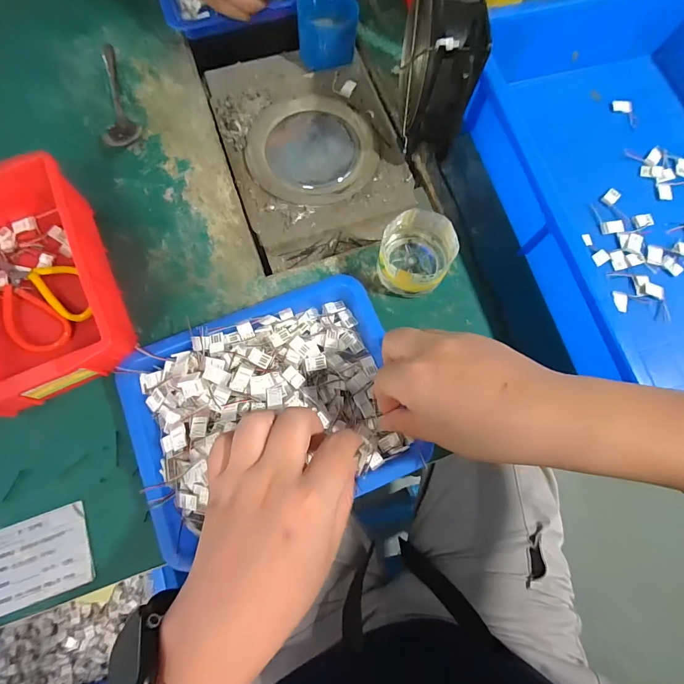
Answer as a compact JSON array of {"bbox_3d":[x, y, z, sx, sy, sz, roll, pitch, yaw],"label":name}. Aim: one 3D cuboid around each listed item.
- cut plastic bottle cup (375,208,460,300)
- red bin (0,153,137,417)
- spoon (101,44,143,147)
[{"bbox_3d":[0.067,-0.076,0.328,0.064,0.048,0.068,0,76,-1],"label":"cut plastic bottle cup"},{"bbox_3d":[-0.256,-0.044,0.299,0.121,0.066,0.184,-24,77,-7],"label":"red bin"},{"bbox_3d":[-0.238,-0.266,0.391,0.033,0.010,0.141,-11,76,-3],"label":"spoon"}]

